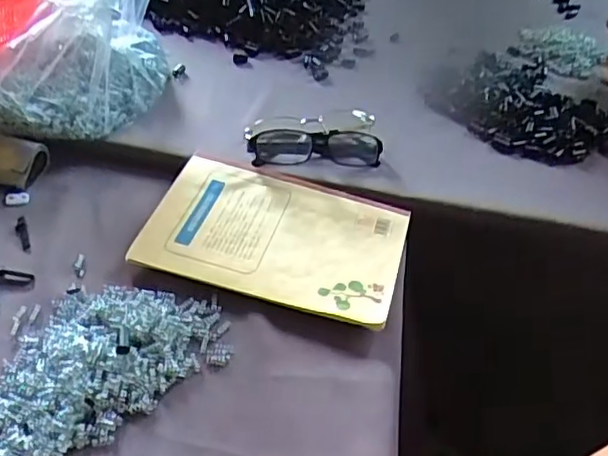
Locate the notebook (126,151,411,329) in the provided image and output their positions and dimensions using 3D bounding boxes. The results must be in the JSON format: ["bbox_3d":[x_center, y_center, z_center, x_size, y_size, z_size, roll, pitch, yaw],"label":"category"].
[{"bbox_3d":[-0.019,0.001,0.505,0.199,0.013,0.143,16,44,7],"label":"notebook"}]

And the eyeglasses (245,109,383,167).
[{"bbox_3d":[0.009,-0.086,0.587,0.125,0.025,0.067,-8,43,-15],"label":"eyeglasses"}]

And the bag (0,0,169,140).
[{"bbox_3d":[-0.229,-0.188,0.568,0.168,0.187,0.166,6,41,0],"label":"bag"}]

